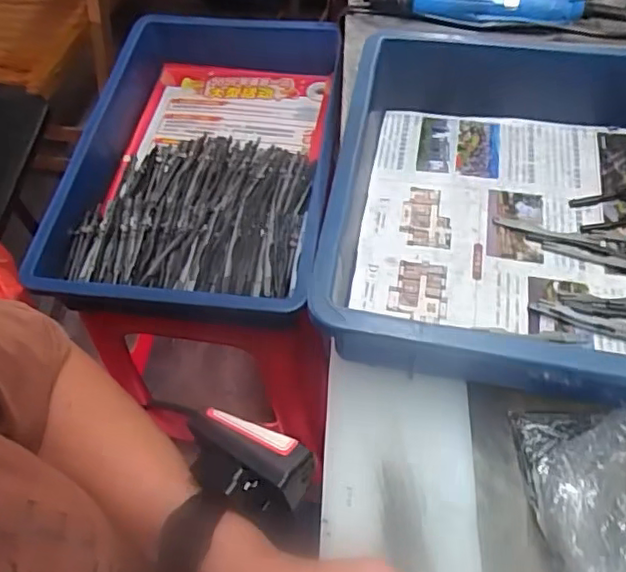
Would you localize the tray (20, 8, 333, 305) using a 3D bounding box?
[{"bbox_3d":[-0.138,-0.152,0.709,0.301,0.091,0.425,4,59,7],"label":"tray"}]

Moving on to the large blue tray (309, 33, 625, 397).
[{"bbox_3d":[0.237,-0.041,0.430,0.434,0.087,0.286,8,60,9],"label":"large blue tray"}]

